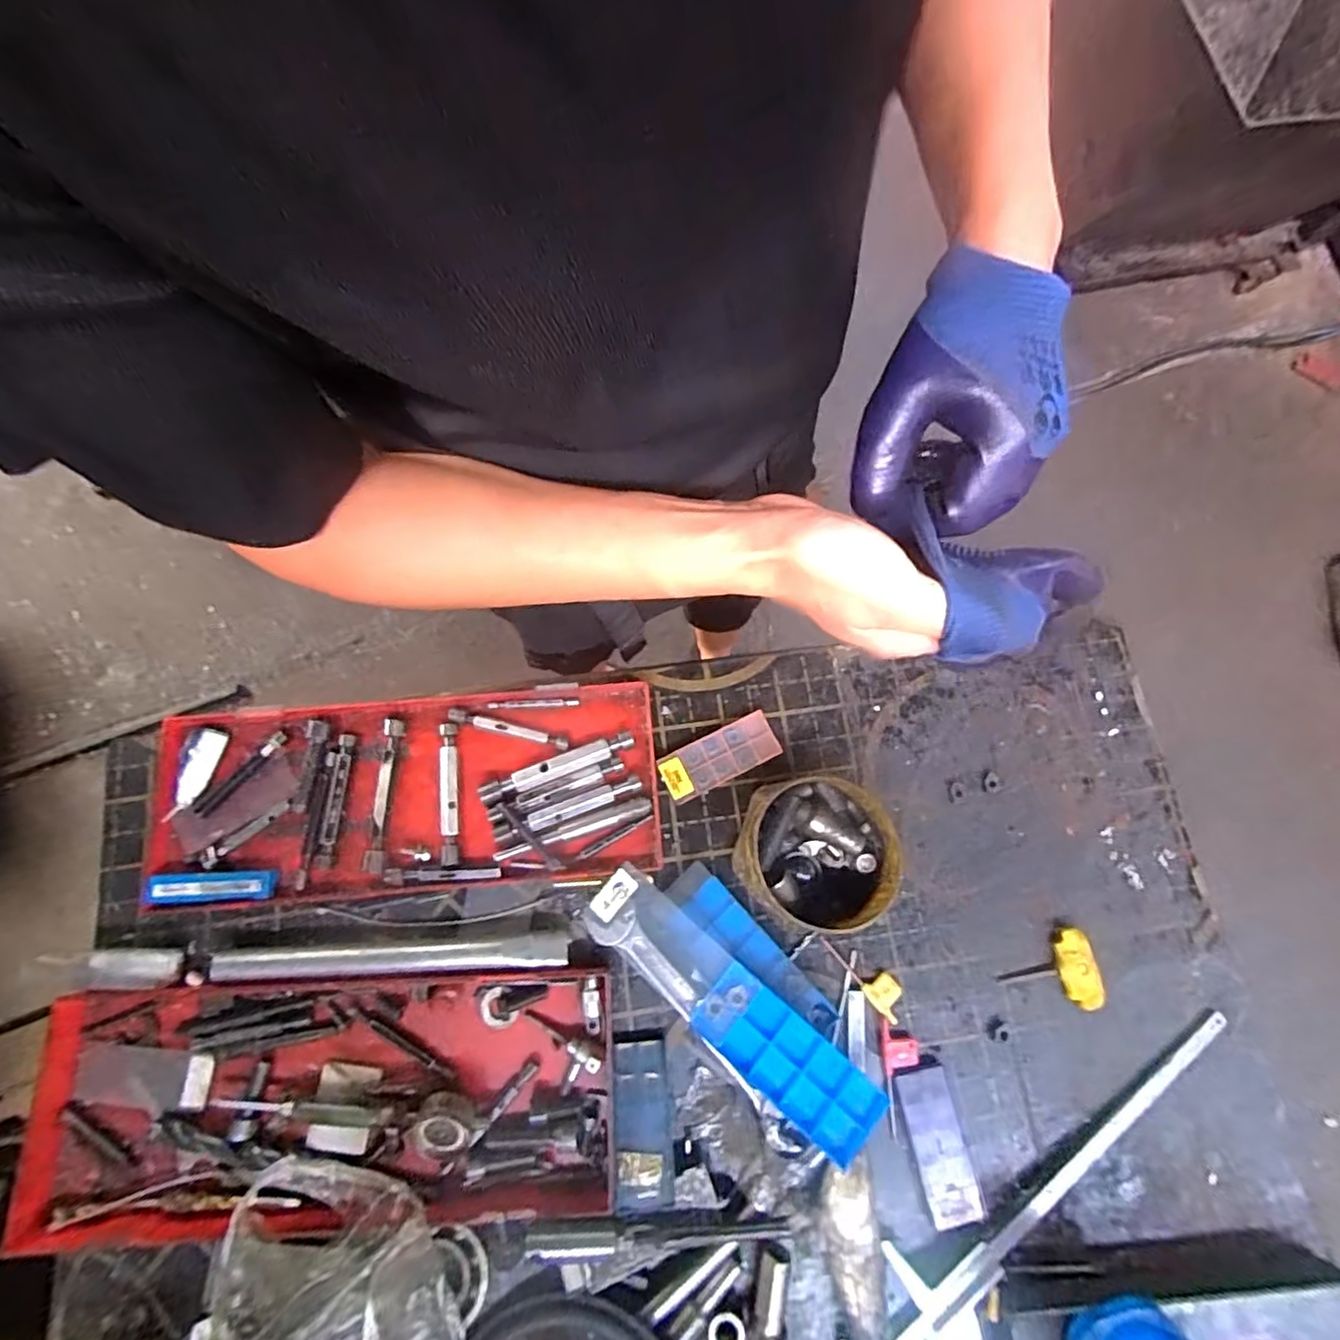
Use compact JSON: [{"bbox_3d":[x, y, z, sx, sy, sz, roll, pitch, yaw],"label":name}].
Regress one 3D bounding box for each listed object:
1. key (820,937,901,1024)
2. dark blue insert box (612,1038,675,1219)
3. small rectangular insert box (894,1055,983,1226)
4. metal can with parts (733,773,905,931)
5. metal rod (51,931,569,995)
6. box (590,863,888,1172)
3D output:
[{"bbox_3d":[0.152,0.234,0.476,0.025,0.004,0.076,-38,78,-12],"label":"key"},{"bbox_3d":[-0.021,0.320,0.437,0.040,0.011,0.101,-3,60,-2],"label":"dark blue insert box"},{"bbox_3d":[0.194,0.342,0.444,0.038,0.006,0.102,-11,74,-4],"label":"small rectangular insert box"},{"bbox_3d":[0.113,0.138,0.470,0.113,0.053,0.107,0,73,-1],"label":"metal can with parts"},{"bbox_3d":[-0.257,0.217,0.457,0.361,0.021,0.027,-2,73,-2],"label":"metal rod"},{"bbox_3d":[0.041,0.246,0.452,0.239,0.026,0.056,41,77,10],"label":"box"}]

